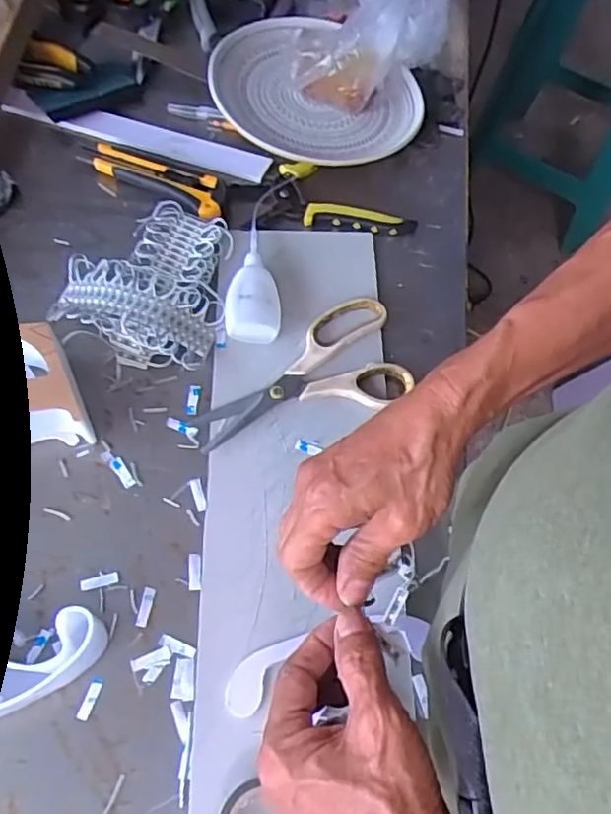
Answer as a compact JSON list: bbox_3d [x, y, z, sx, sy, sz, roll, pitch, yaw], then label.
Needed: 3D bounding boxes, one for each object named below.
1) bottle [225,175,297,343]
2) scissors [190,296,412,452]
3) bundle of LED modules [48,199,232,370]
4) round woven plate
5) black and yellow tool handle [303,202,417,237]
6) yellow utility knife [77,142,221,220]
[{"bbox_3d":[-0.037,-0.138,0.554,0.043,0.032,0.183,5,64,0],"label":"bottle"},{"bbox_3d":[-0.007,-0.032,0.509,0.168,0.013,0.100,-12,65,-8],"label":"scissors"},{"bbox_3d":[-0.131,-0.110,0.530,0.127,0.035,0.154,7,64,2],"label":"bundle of LED modules"},{"bbox_3d":[0.006,-0.308,0.630,0.186,0.043,0.202,-41,72,-19],"label":"round woven plate"},{"bbox_3d":[0.050,-0.171,0.585,0.102,0.019,0.019,6,64,1],"label":"black and yellow tool handle"},{"bbox_3d":[-0.136,-0.214,0.590,0.143,0.017,0.041,28,66,11],"label":"yellow utility knife"}]

